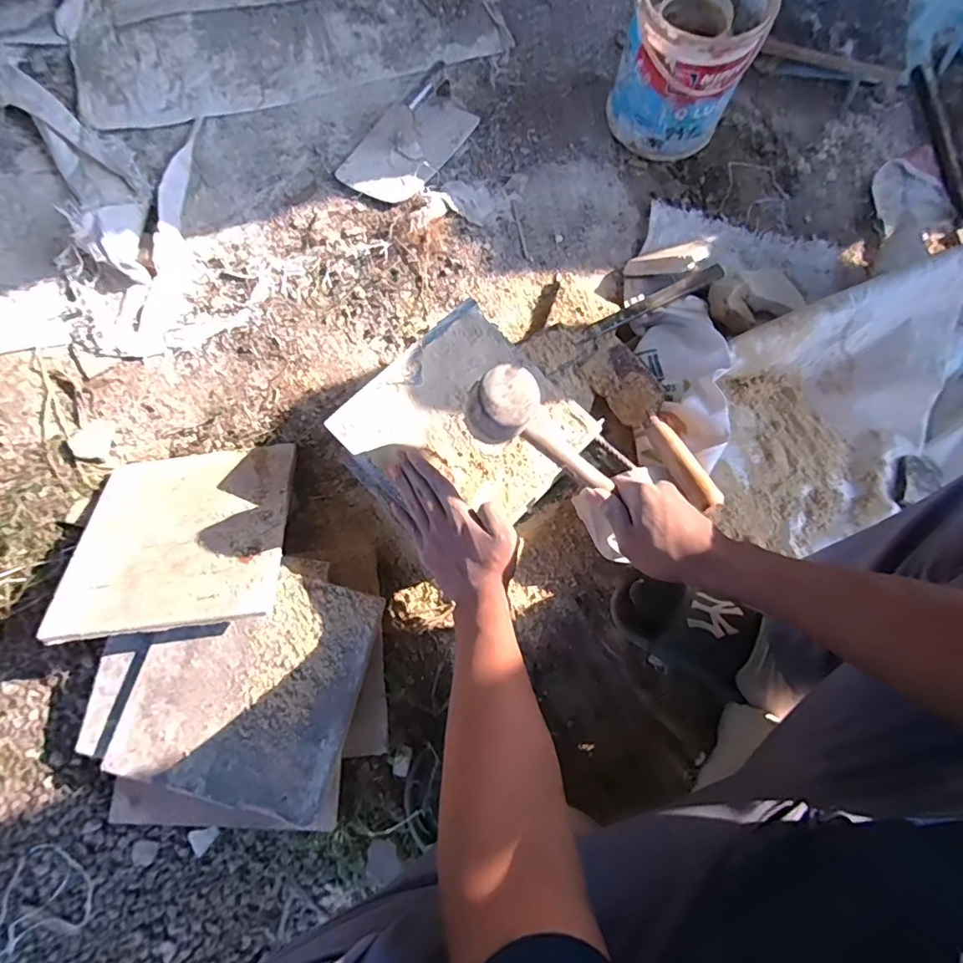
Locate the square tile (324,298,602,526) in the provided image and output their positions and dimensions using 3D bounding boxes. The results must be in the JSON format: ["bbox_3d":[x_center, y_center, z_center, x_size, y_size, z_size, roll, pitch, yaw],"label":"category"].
[{"bbox_3d":[-0.020,-0.062,0.591,0.227,0.014,0.228,-43,82,-6],"label":"square tile"}]

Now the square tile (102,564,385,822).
[{"bbox_3d":[-0.264,0.223,0.587,0.244,0.028,0.240,13,76,6],"label":"square tile"}]

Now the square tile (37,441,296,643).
[{"bbox_3d":[-0.361,0.061,0.627,0.241,0.013,0.246,-7,50,-4],"label":"square tile"}]

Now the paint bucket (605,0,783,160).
[{"bbox_3d":[0.296,-0.616,0.754,0.172,0.193,0.172,-1,75,2],"label":"paint bucket"}]

